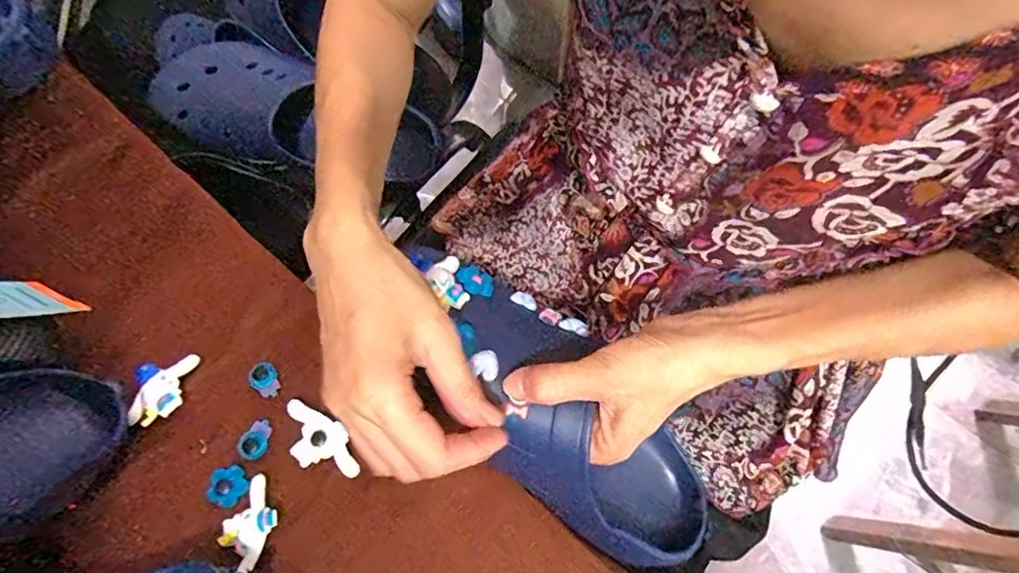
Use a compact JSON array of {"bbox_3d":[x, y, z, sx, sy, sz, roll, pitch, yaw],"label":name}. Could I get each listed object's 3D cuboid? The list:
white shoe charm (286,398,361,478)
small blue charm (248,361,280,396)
[{"bbox_3d":[-0.127,0.105,0.369,0.064,0.014,0.032,28,72,11],"label":"white shoe charm"},{"bbox_3d":[-0.170,0.064,0.383,0.025,0.008,0.019,37,74,14],"label":"small blue charm"}]

